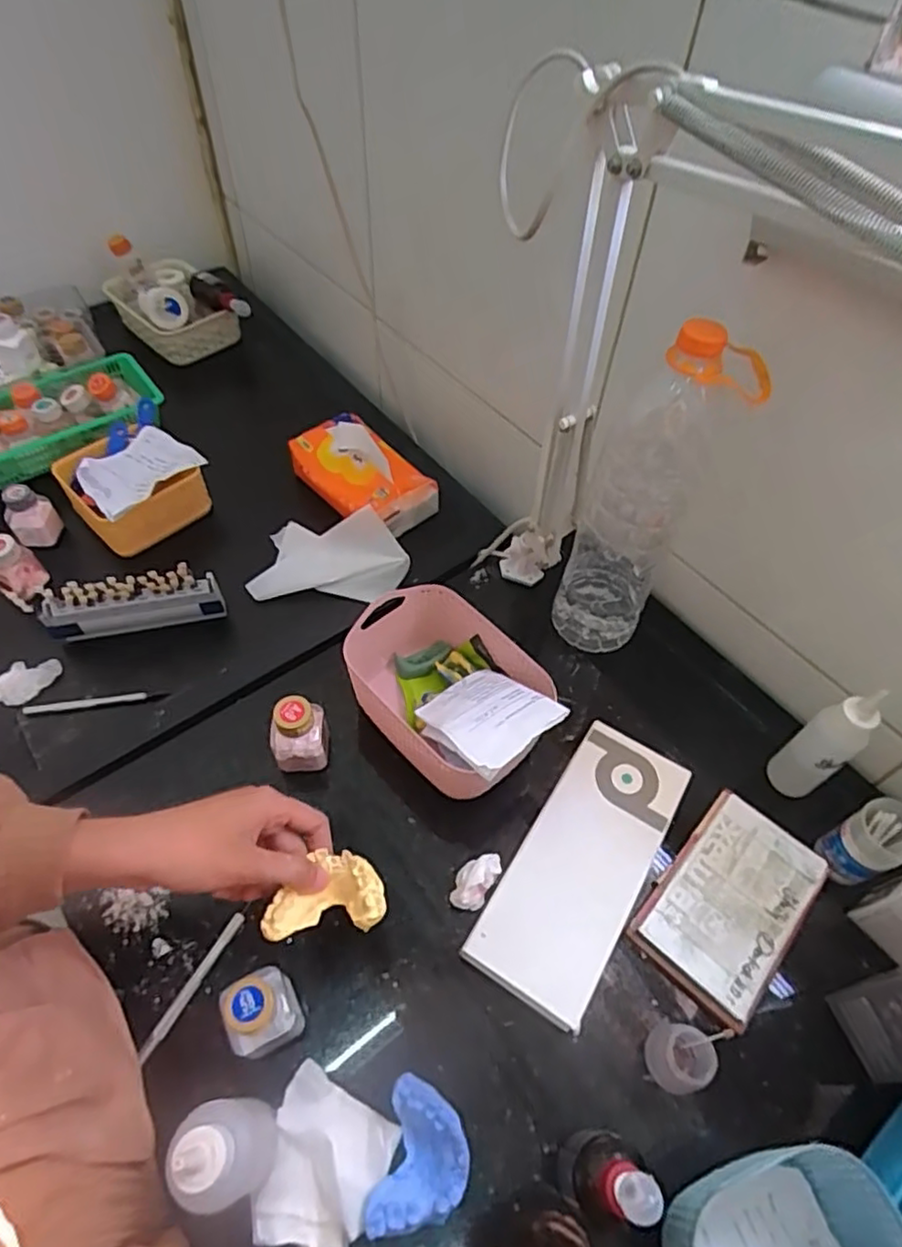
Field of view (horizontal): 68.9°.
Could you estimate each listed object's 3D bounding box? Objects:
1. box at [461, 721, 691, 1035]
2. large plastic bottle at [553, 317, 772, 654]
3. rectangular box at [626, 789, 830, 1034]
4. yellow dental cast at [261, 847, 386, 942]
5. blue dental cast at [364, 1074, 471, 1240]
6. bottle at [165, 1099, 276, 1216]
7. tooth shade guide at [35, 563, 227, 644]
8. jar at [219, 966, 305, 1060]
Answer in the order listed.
[{"bbox_3d":[0.100,0.182,0.505,0.089,0.030,0.213,29,57,16],"label":"box"},{"bbox_3d":[0.159,-0.095,0.553,0.094,0.307,0.075,16,55,7],"label":"large plastic bottle"},{"bbox_3d":[0.210,0.209,0.498,0.093,0.013,0.147,38,60,21],"label":"rectangular box"},{"bbox_3d":[-0.078,0.169,0.410,0.071,0.026,0.048,-2,54,-6],"label":"yellow dental cast"},{"bbox_3d":[-0.017,0.324,0.398,0.052,0.025,0.073,12,54,5],"label":"blue dental cast"},{"bbox_3d":[-0.122,0.287,0.358,0.042,0.117,0.046,-8,55,-9],"label":"bottle"},{"bbox_3d":[-0.331,-0.016,0.684,0.175,0.100,0.020,-11,55,-11],"label":"tooth shade guide"},{"bbox_3d":[-0.120,0.246,0.419,0.042,0.072,0.042,-21,58,-18],"label":"jar"}]

